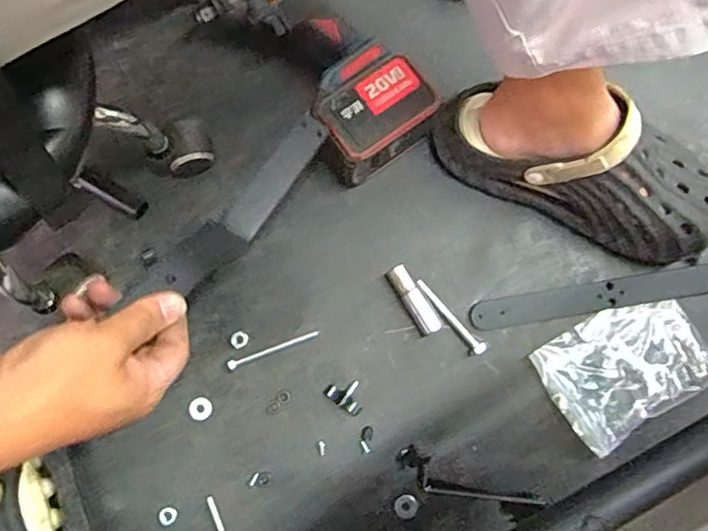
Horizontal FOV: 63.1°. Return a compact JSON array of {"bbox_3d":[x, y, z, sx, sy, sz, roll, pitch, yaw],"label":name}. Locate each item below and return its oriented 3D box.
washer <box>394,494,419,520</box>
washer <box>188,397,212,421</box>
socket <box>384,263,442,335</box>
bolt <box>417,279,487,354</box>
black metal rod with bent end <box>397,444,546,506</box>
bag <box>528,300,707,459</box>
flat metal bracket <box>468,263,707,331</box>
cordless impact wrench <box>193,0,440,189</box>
[{"bbox_3d":[0.053,0.242,0.579,0.024,0.004,0.022,0,78,-1],"label":"washer"},{"bbox_3d":[-0.156,0.146,0.585,0.022,0.004,0.023,0,78,-1],"label":"washer"},{"bbox_3d":[0.062,0.036,0.604,0.021,0.021,0.078,-28,80,-6],"label":"socket"},{"bbox_3d":[0.100,0.053,0.603,0.011,0.016,0.098,-40,82,-8],"label":"bolt"},{"bbox_3d":[0.113,0.222,0.577,0.146,0.012,0.035,21,79,3],"label":"black metal rod with bent end"},{"bbox_3d":[0.280,0.103,0.594,0.163,0.007,0.114,-30,80,-7],"label":"bag"},{"bbox_3d":[0.269,0.030,0.608,0.294,0.010,0.032,-10,82,-1],"label":"flat metal bracket"},{"bbox_3d":[-0.042,-0.223,0.619,0.126,0.087,0.277,-41,84,-7],"label":"cordless impact wrench"}]

